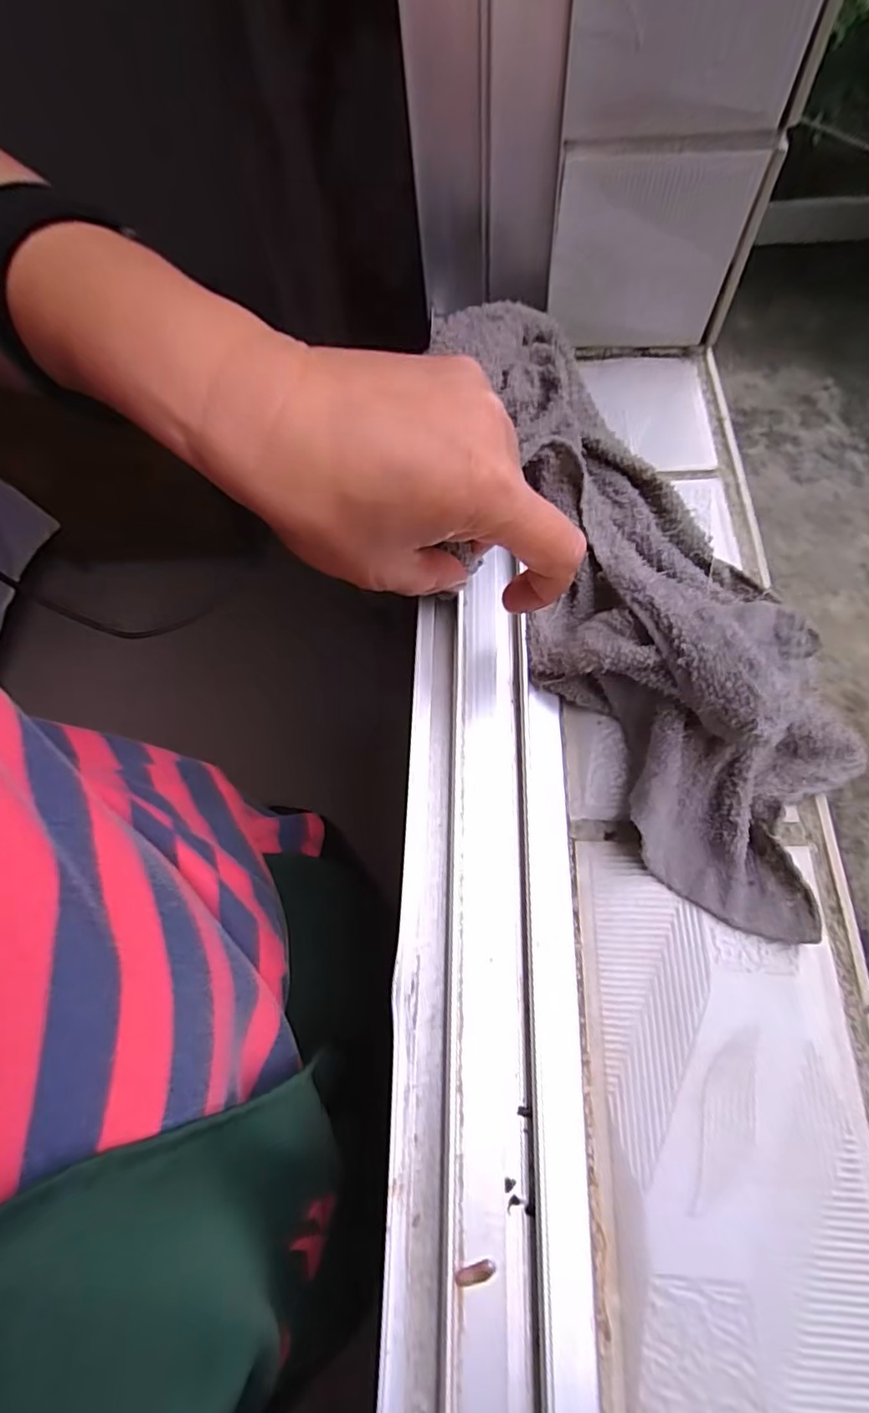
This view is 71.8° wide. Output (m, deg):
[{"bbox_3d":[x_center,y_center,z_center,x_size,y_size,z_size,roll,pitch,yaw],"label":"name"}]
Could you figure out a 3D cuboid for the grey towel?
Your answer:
[{"bbox_3d":[0.097,-0.060,0.278,0.116,0.067,0.313,-15,73,-7],"label":"grey towel"}]

